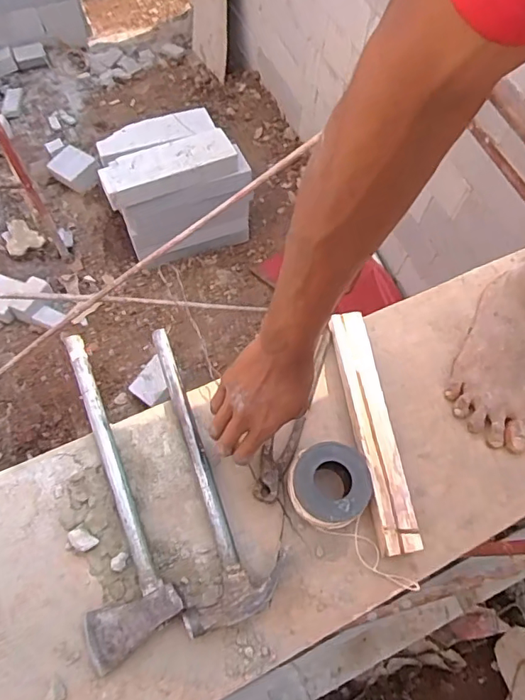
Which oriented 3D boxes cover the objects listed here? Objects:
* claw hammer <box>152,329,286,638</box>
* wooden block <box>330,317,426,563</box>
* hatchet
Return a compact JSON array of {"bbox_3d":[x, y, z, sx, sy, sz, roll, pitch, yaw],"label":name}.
[{"bbox_3d":[-0.062,0.124,0.565,0.104,0.026,0.329,-12,65,-9],"label":"claw hammer"},{"bbox_3d":[0.129,0.084,0.592,0.048,0.026,0.290,-6,64,-6],"label":"wooden block"},{"bbox_3d":[-0.175,0.142,0.547,0.090,0.034,0.340,-17,66,-11],"label":"hatchet"}]

